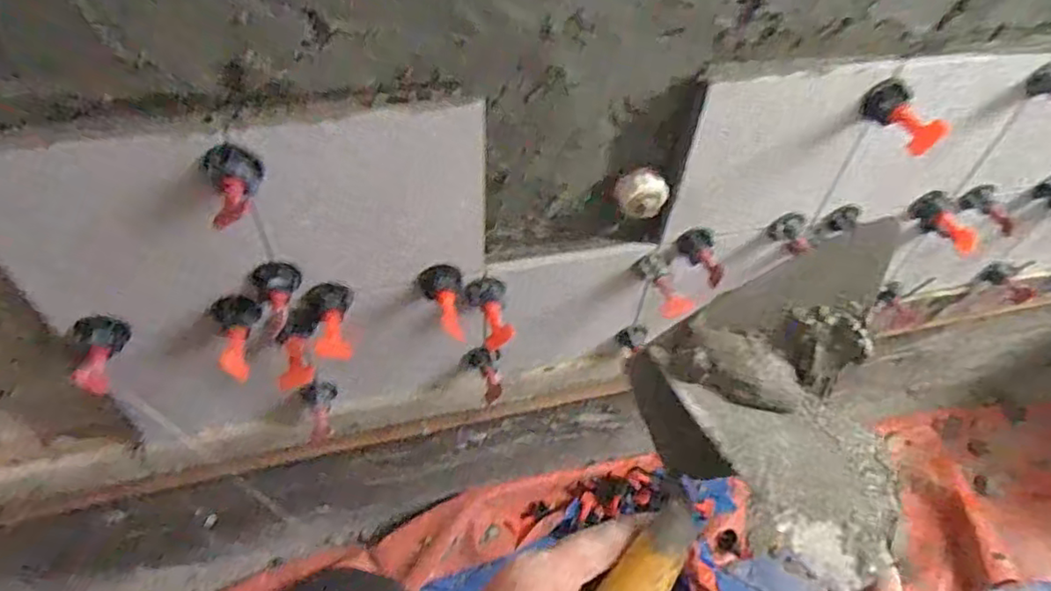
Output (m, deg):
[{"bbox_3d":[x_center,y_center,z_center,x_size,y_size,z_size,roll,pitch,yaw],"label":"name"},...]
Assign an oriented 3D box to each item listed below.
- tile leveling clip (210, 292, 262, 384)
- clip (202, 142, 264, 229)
[{"bbox_3d":[-0.204,0.030,0.427,0.028,0.026,0.058,-2,80,-6],"label":"tile leveling clip"},{"bbox_3d":[-0.163,-0.062,0.341,0.030,0.026,0.038,-16,52,-17],"label":"clip"}]

